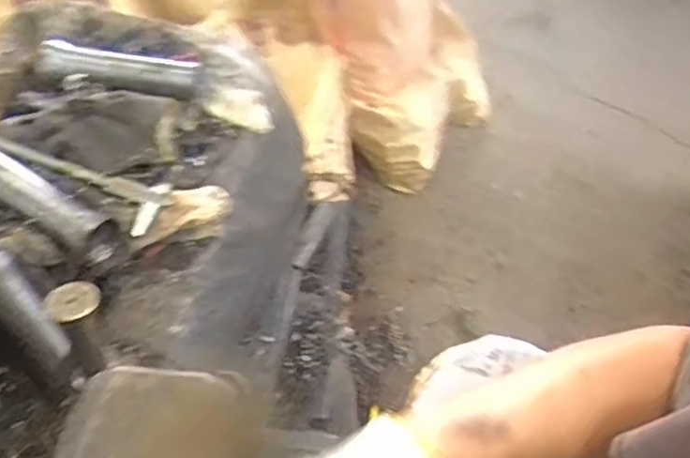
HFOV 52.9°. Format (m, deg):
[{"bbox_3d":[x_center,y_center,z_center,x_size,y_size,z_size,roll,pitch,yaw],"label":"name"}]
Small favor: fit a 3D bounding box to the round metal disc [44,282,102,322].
[{"bbox_3d":[-0.236,0.063,0.603,0.045,0.006,0.039,-35,64,-19],"label":"round metal disc"}]

